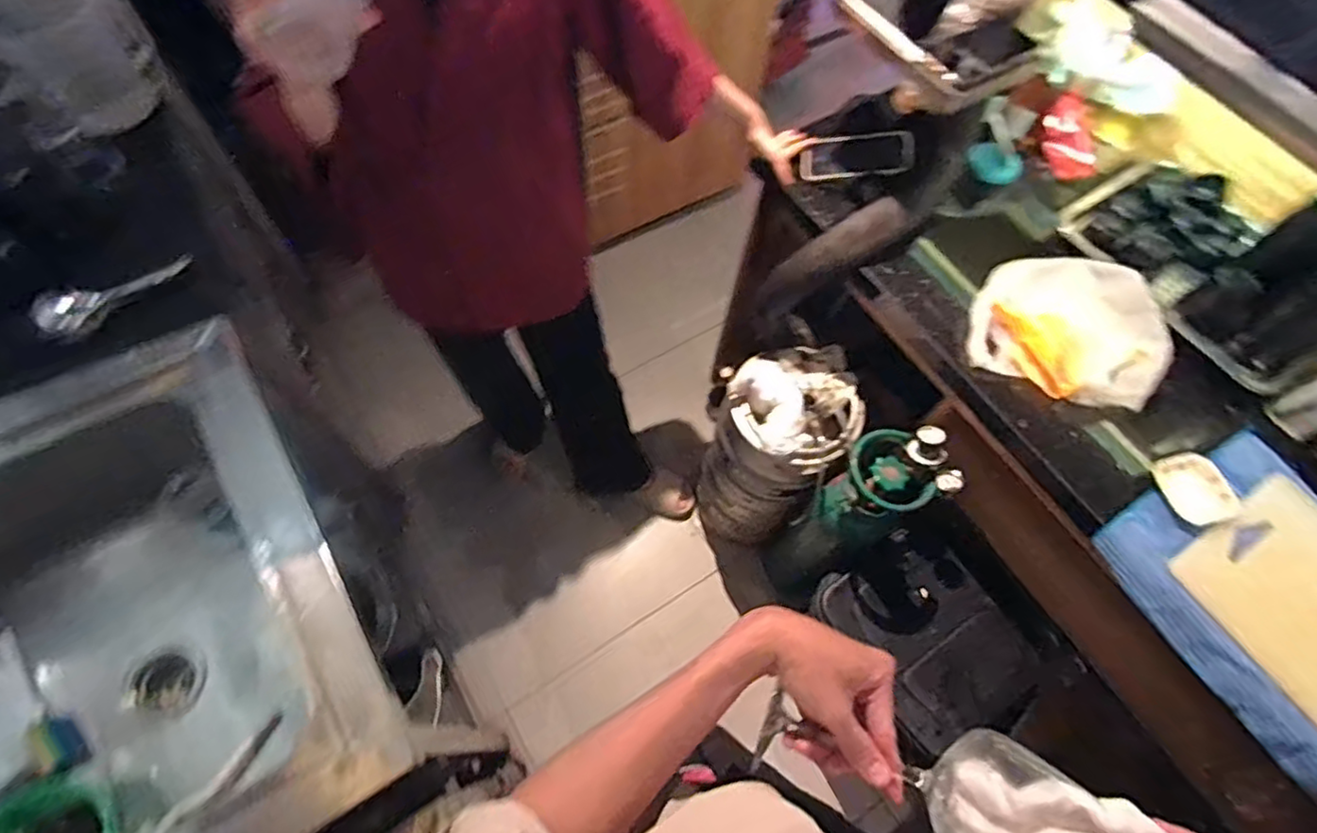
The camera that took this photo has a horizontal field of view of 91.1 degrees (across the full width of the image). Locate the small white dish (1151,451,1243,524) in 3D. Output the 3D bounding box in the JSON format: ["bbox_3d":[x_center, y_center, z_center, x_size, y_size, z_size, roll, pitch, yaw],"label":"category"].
[{"bbox_3d":[0.723,0.094,0.864,0.092,0.023,0.094,-16,66,-11],"label":"small white dish"}]

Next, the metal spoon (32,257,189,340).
[{"bbox_3d":[-0.750,-0.174,0.915,0.037,0.064,0.220,17,34,5],"label":"metal spoon"}]

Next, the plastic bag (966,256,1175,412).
[{"bbox_3d":[0.610,-0.140,0.942,0.271,0.049,0.228,21,79,8],"label":"plastic bag"}]

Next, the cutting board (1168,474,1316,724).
[{"bbox_3d":[0.849,0.271,0.795,0.230,0.016,0.356,-29,71,-10],"label":"cutting board"}]

